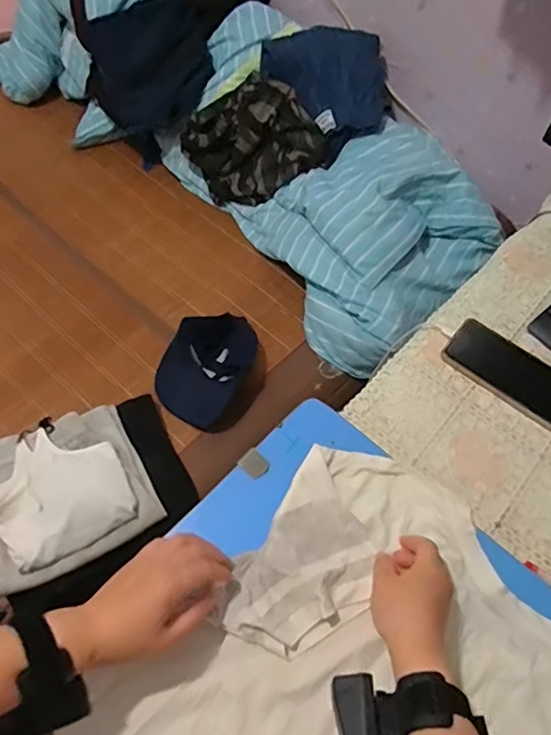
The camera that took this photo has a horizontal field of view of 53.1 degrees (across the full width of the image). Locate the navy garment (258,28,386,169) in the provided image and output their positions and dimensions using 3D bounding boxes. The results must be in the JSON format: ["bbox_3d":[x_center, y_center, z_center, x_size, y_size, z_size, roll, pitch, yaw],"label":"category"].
[{"bbox_3d":[0.120,-0.609,1.187,0.217,0.145,0.261,-29,65,-19],"label":"navy garment"}]

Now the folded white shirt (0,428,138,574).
[{"bbox_3d":[-0.329,0.184,0.834,0.187,0.023,0.193,-27,64,-18],"label":"folded white shirt"}]

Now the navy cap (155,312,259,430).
[{"bbox_3d":[-0.126,-0.002,1.030,0.151,0.073,0.209,26,61,12],"label":"navy cap"}]

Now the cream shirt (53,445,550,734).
[{"bbox_3d":[0.097,0.308,0.472,0.397,0.033,0.394,40,64,19],"label":"cream shirt"}]

